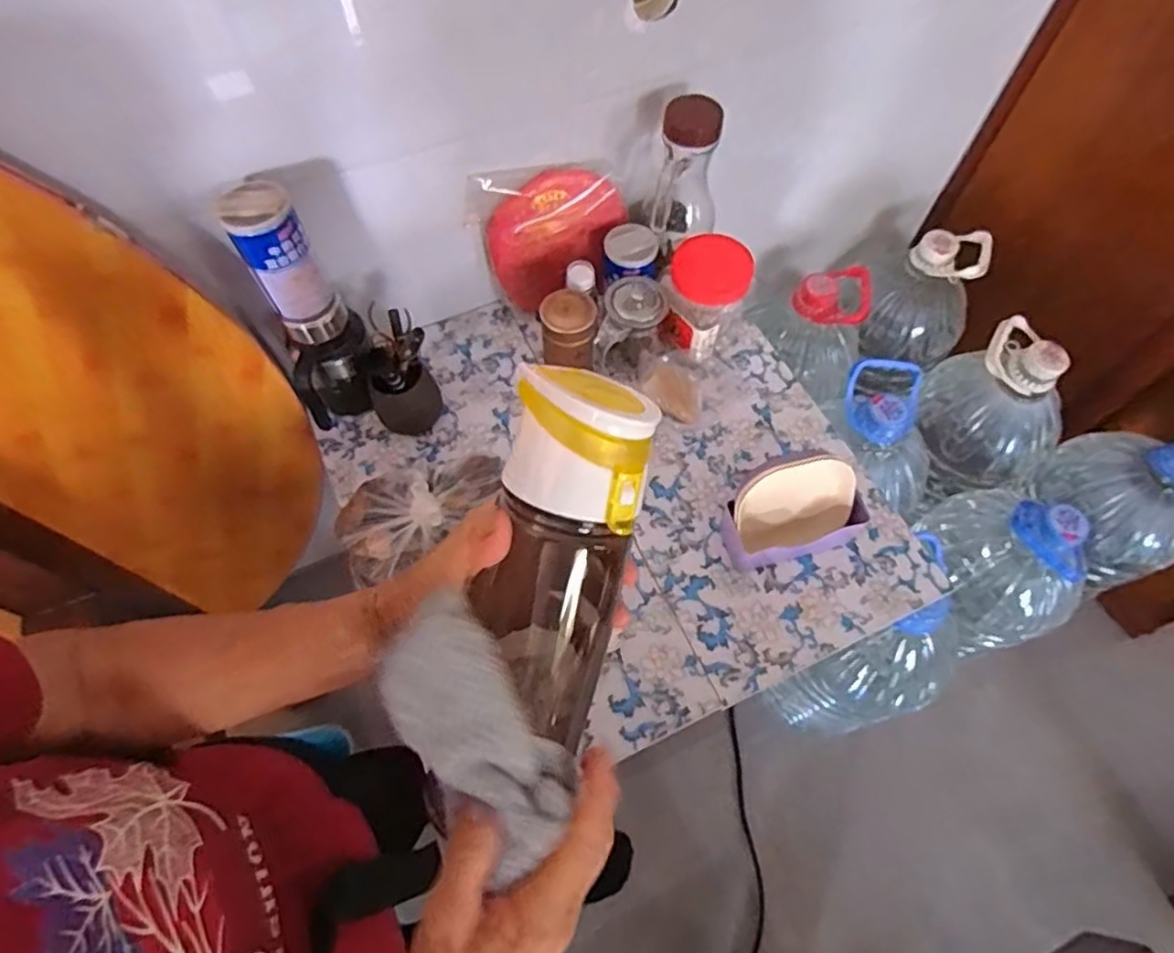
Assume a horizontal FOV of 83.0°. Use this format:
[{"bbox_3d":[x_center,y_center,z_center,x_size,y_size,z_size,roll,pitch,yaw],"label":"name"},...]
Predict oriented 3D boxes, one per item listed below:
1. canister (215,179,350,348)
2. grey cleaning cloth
[{"bbox_3d":[-0.309,-0.216,0.685,0.070,0.154,0.074,-35,68,-17],"label":"canister"},{"bbox_3d":[-0.049,0.118,0.301,0.053,0.018,0.123,-30,100,-15],"label":"grey cleaning cloth"}]

